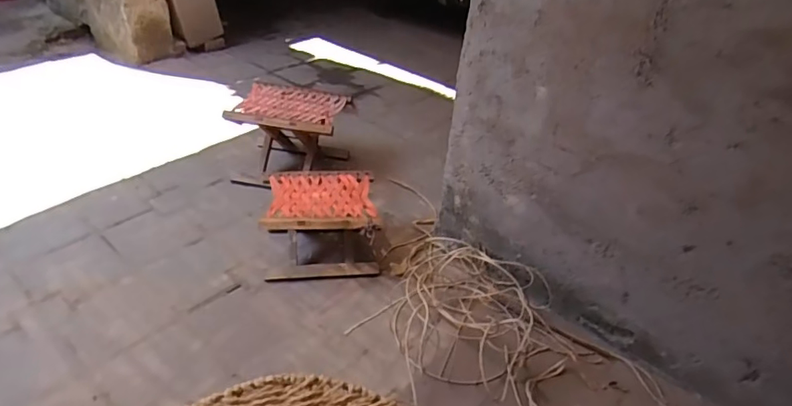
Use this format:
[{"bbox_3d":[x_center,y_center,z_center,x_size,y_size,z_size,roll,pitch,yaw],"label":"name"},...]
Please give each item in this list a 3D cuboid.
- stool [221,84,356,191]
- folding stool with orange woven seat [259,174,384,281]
[{"bbox_3d":[-0.325,-0.203,1.656,0.299,0.240,0.283,7,33,4],"label":"stool"},{"bbox_3d":[-0.185,0.057,1.357,0.267,0.181,0.232,1,34,-5],"label":"folding stool with orange woven seat"}]

